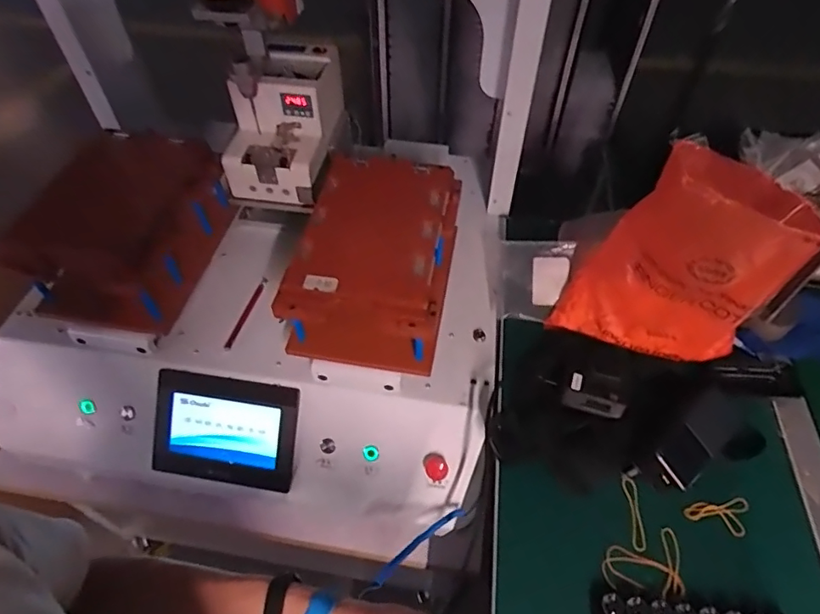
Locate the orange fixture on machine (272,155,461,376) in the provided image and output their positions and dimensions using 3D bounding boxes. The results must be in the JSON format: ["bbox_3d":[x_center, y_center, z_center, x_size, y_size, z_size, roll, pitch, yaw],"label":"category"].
[{"bbox_3d":[-0.042,-0.066,0.705,0.188,0.136,0.254,8,53,6],"label":"orange fixture on machine"}]

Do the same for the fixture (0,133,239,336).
[{"bbox_3d":[-0.390,-0.113,0.741,0.200,0.135,0.264,8,53,6],"label":"fixture"}]

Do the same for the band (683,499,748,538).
[{"bbox_3d":[0.349,0.231,0.597,0.062,0.007,0.041,15,62,18],"label":"band"}]

